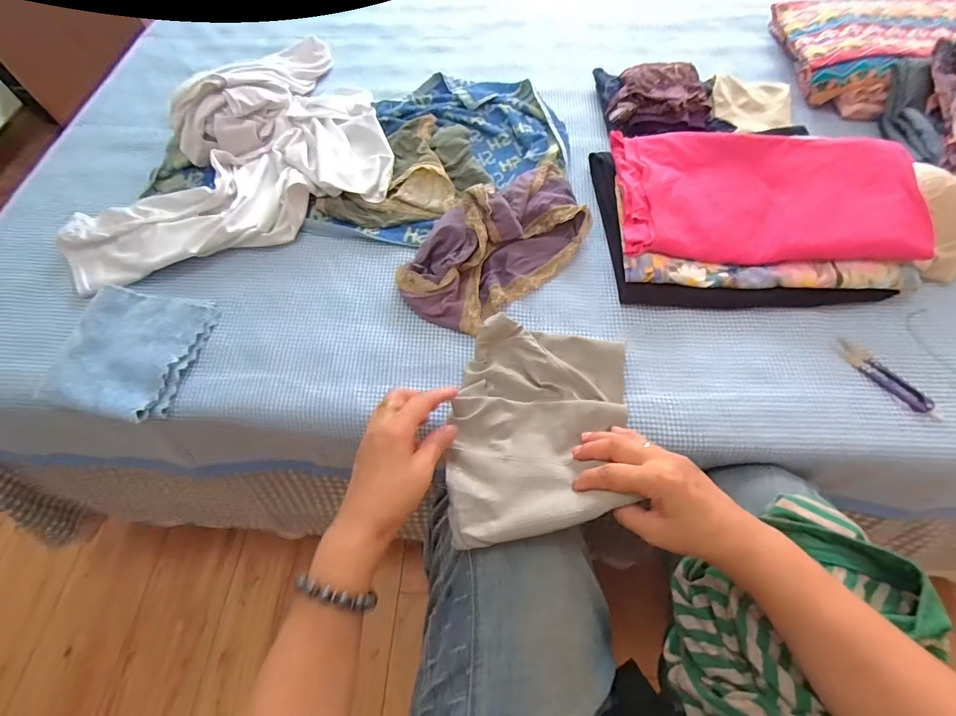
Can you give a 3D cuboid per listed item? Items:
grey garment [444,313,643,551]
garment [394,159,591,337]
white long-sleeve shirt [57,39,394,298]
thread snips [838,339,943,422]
[{"bbox_3d":[0.062,0.063,0.431,0.169,0.037,0.216,2,61,3],"label":"grey garment"},{"bbox_3d":[0.025,-0.150,0.546,0.273,0.053,0.149,-39,66,-16],"label":"garment"},{"bbox_3d":[-0.358,-0.313,0.615,0.424,0.073,0.391,-21,62,-8],"label":"white long-sleeve shirt"},{"bbox_3d":[0.430,0.021,0.466,0.028,0.007,0.109,-35,65,-15],"label":"thread snips"}]

